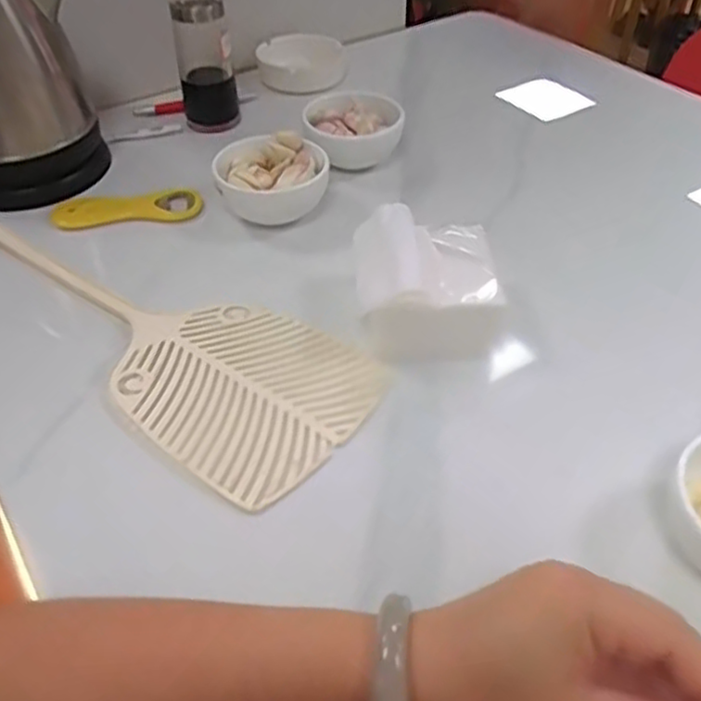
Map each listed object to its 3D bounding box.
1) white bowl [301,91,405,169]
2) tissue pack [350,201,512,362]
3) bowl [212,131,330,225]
[{"bbox_3d":[-0.001,-0.210,0.677,0.094,0.053,0.088,-12,45,-11],"label":"white bowl"},{"bbox_3d":[0.055,-0.044,0.490,0.099,0.067,0.101,-2,44,-1],"label":"tissue pack"},{"bbox_3d":[-0.071,-0.152,0.613,0.096,0.055,0.102,0,44,0],"label":"bowl"}]

